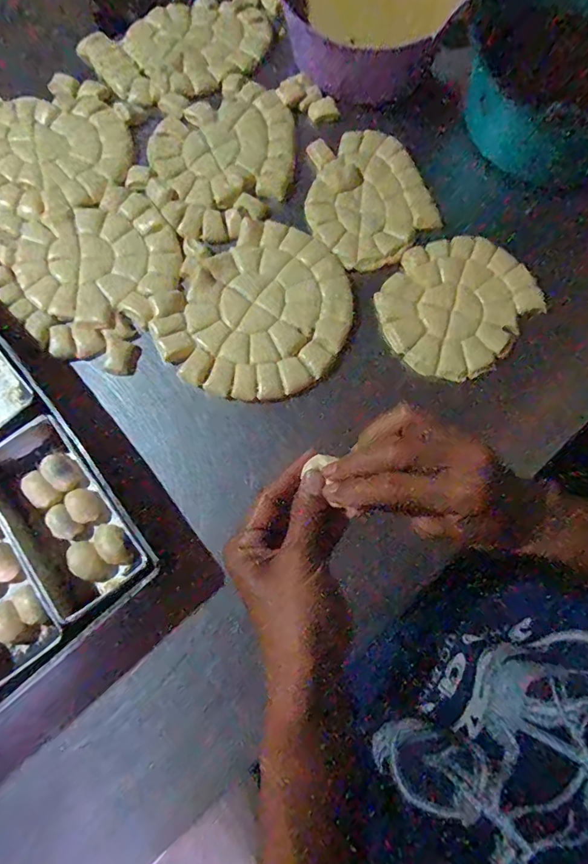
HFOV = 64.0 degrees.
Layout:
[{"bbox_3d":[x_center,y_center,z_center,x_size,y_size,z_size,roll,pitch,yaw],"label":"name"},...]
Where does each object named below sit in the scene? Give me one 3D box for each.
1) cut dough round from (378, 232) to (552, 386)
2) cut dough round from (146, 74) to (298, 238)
[{"bbox_3d":[0.210,-0.168,0.607,0.173,0.017,0.204,39,77,8],"label":"cut dough round"},{"bbox_3d":[-0.106,-0.404,0.677,0.235,0.011,0.210,-27,78,-9],"label":"cut dough round"}]

